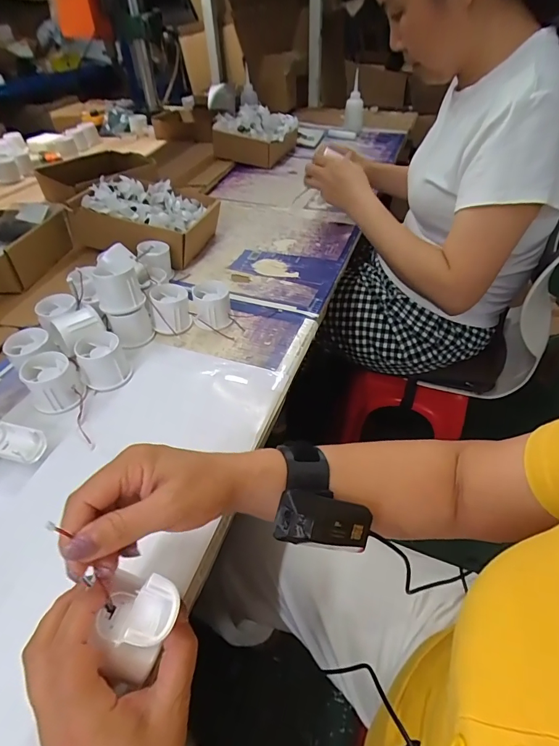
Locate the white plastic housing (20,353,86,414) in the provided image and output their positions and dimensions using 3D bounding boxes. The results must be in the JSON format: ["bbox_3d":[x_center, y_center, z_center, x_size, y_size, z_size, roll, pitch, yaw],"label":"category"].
[{"bbox_3d":[-0.264,0.010,0.462,0.056,0.048,0.059,0,44,0],"label":"white plastic housing"}]

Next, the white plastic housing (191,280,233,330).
[{"bbox_3d":[-0.097,-0.098,0.568,0.053,0.043,0.061,-10,45,-9],"label":"white plastic housing"}]

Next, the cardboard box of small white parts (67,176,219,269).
[{"bbox_3d":[-0.237,-0.282,0.727,0.211,0.102,0.197,12,45,12],"label":"cardboard box of small white parts"}]

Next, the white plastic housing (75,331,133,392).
[{"bbox_3d":[-0.219,-0.016,0.488,0.052,0.046,0.061,-25,49,-23],"label":"white plastic housing"}]

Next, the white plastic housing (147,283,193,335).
[{"bbox_3d":[-0.152,-0.088,0.552,0.054,0.050,0.063,-13,46,-13],"label":"white plastic housing"}]

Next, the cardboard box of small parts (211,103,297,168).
[{"bbox_3d":[-0.067,-0.661,1.101,0.185,0.117,0.181,18,47,18],"label":"cardboard box of small parts"}]

